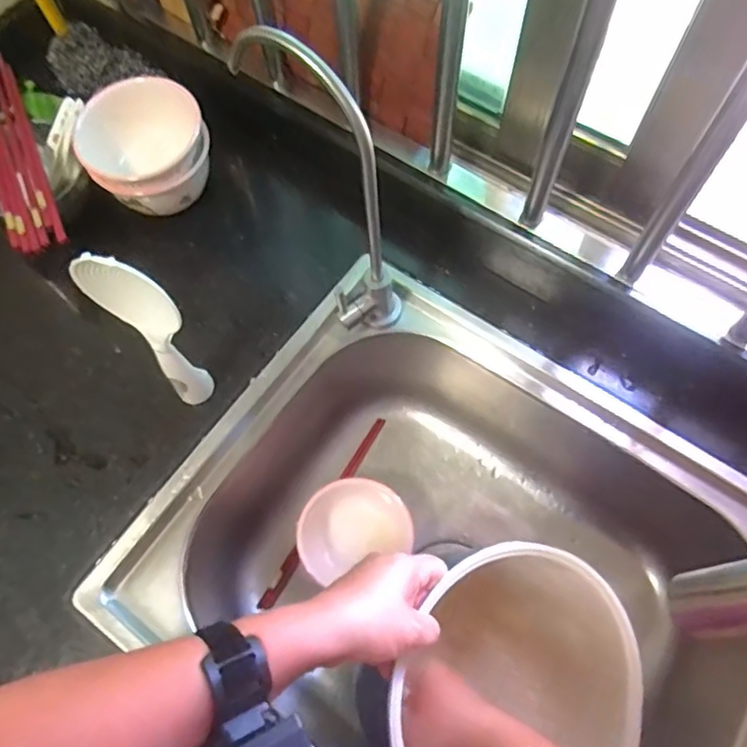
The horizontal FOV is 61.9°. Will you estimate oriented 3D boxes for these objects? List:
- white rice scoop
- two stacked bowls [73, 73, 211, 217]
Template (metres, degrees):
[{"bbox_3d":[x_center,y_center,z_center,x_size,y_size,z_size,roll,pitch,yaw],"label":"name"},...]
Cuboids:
[{"bbox_3d":[-0.163,-0.029,0.468,0.042,0.200,0.035,41,73,17],"label":"white rice scoop"},{"bbox_3d":[-0.214,-0.213,0.592,0.111,0.069,0.108,0,67,1],"label":"two stacked bowls"}]

